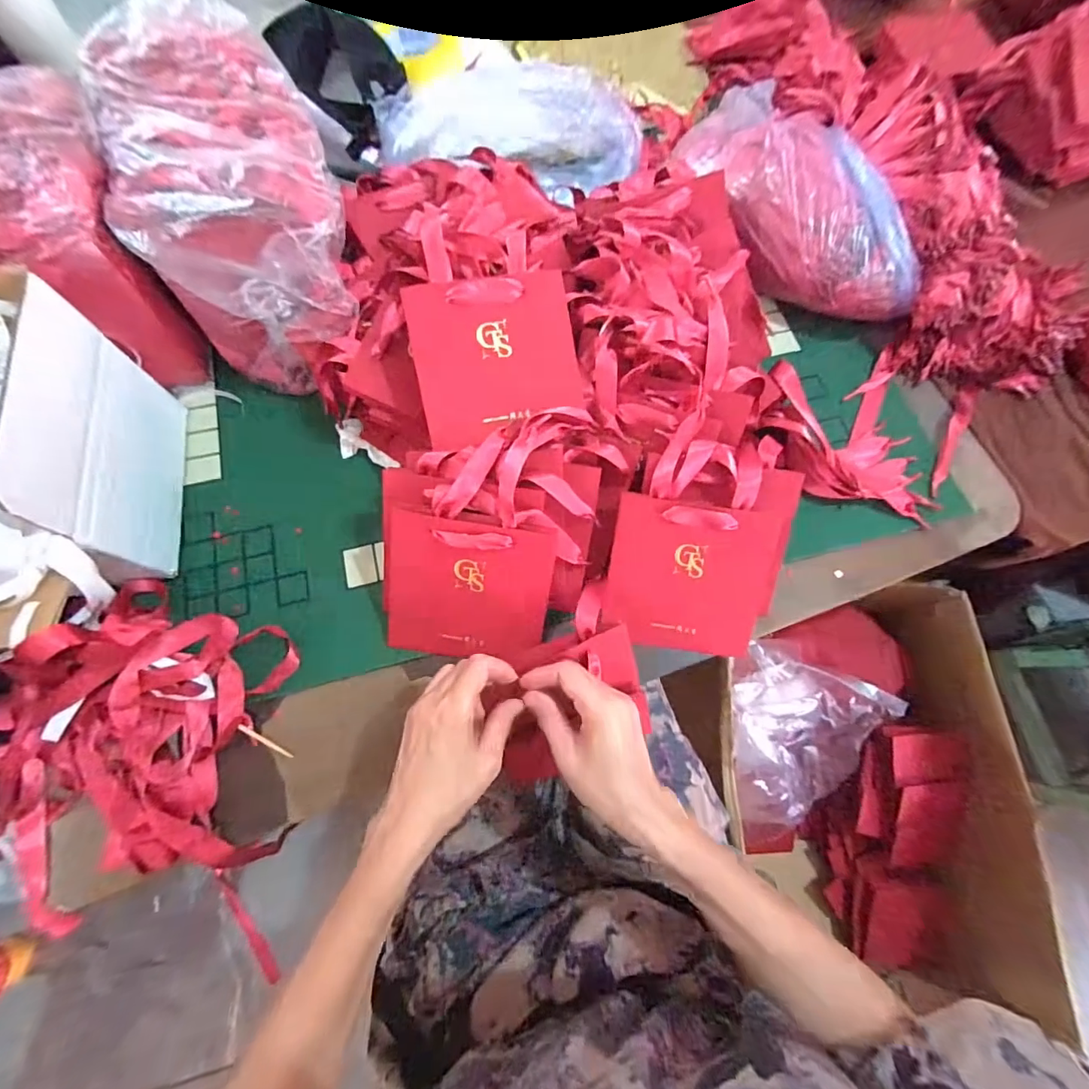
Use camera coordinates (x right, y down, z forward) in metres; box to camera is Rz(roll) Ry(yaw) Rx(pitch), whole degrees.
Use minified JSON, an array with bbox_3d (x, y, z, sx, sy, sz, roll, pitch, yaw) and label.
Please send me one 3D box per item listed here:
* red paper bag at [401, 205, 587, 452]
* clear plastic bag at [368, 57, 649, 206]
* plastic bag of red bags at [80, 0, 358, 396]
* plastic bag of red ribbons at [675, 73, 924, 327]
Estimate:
[{"bbox_3d":[-0.045,-0.188,0.424,0.139,0.009,0.187,-11,96,-9],"label":"red paper bag"},{"bbox_3d":[-0.039,-0.493,0.590,0.311,0.112,0.112,0,72,-2],"label":"clear plastic bag"},{"bbox_3d":[-0.297,-0.335,0.480,0.171,0.178,0.303,-20,74,-9],"label":"plastic bag of red bags"},{"bbox_3d":[0.282,-0.388,0.548,0.142,0.094,0.336,-32,76,-12],"label":"plastic bag of red ribbons"}]

